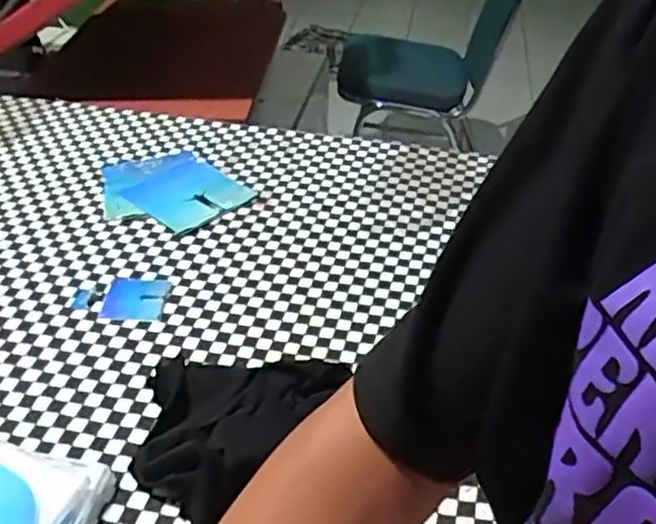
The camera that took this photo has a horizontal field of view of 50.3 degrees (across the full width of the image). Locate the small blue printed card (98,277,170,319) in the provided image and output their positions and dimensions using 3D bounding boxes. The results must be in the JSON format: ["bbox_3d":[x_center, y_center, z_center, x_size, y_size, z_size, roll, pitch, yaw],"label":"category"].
[{"bbox_3d":[-0.195,0.035,0.708,0.061,0.005,0.064,1,37,0],"label":"small blue printed card"}]

